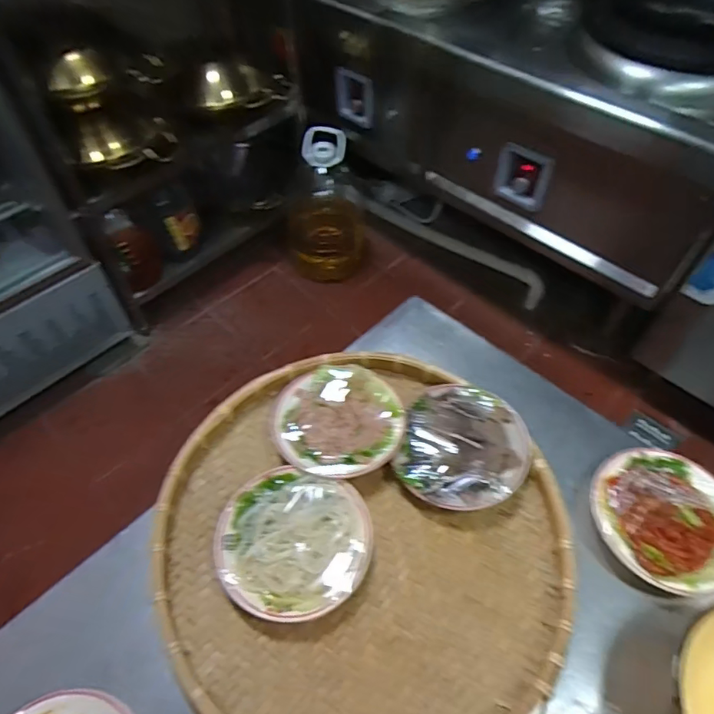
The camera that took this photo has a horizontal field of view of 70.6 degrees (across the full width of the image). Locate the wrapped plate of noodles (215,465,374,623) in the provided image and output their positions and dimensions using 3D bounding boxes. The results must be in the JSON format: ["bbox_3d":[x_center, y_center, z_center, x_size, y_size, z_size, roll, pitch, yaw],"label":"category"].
[{"bbox_3d":[-0.065,0.193,0.523,0.152,0.041,0.141,1,53,-1],"label":"wrapped plate of noodles"}]

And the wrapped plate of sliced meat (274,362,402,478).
[{"bbox_3d":[-0.024,0.079,0.607,0.145,0.036,0.145,1,53,-1],"label":"wrapped plate of sliced meat"}]

